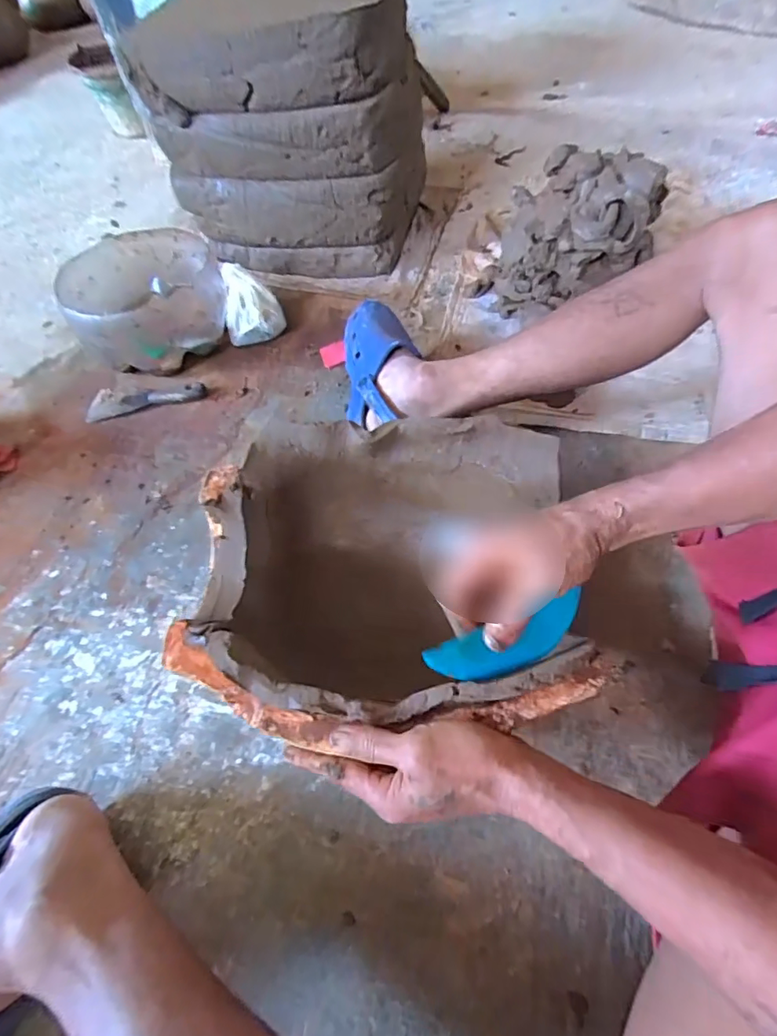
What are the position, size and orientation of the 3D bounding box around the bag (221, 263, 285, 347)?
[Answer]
[{"bbox_3d":[-0.230,-0.361,0.851,0.095,0.077,0.124,-13,57,-4],"label":"bag"}]

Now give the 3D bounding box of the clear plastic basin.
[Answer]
[{"bbox_3d":[-0.385,-0.348,0.827,0.224,0.128,0.228,-2,57,3],"label":"clear plastic basin"}]

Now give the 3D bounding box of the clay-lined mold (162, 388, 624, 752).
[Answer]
[{"bbox_3d":[-0.008,0.061,0.458,0.325,0.138,0.266,-1,57,4],"label":"clay-lined mold"}]

